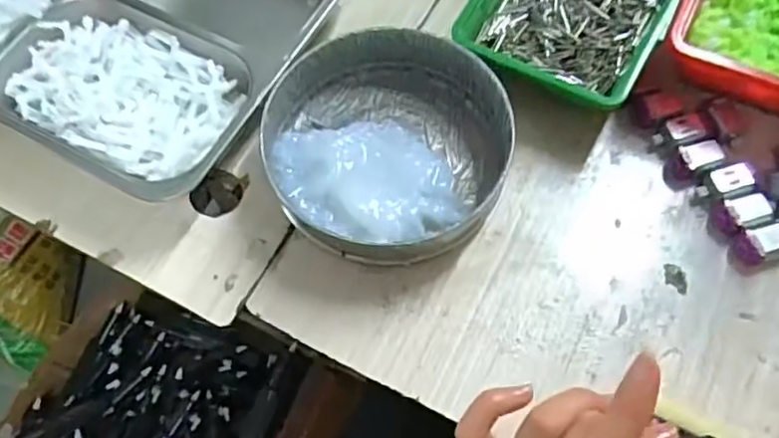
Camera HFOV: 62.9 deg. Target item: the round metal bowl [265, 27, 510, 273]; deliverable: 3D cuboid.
[{"bbox_3d":[0.000,-0.046,0.378,0.135,0.043,0.144,-1,65,2],"label":"round metal bowl"}]

